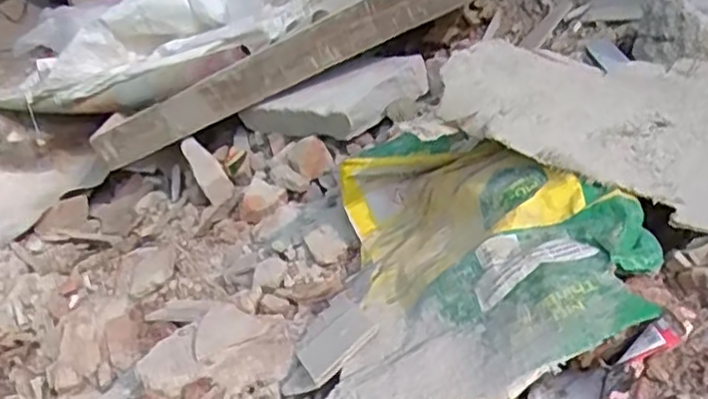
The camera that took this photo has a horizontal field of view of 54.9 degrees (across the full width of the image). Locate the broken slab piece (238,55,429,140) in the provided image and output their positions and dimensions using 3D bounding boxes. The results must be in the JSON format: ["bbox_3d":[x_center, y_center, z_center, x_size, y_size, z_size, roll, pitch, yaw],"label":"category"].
[{"bbox_3d":[-0.053,-0.197,1.380,0.406,0.104,0.166,-15,34,9],"label":"broken slab piece"}]

